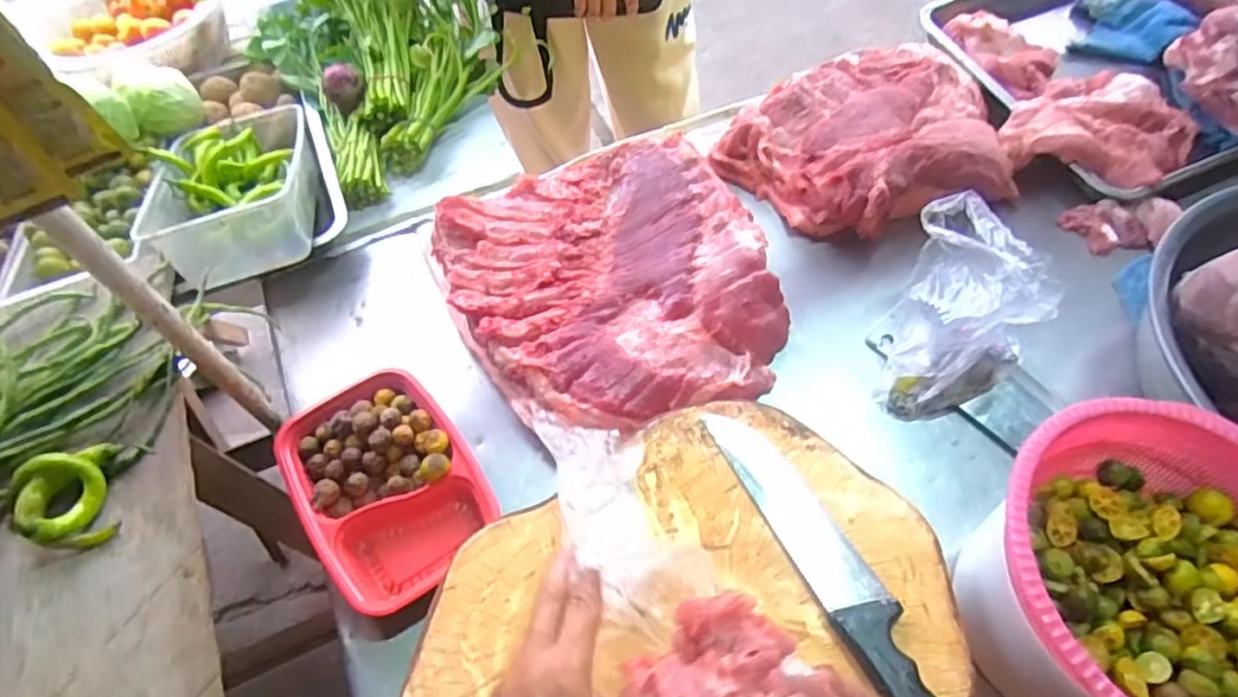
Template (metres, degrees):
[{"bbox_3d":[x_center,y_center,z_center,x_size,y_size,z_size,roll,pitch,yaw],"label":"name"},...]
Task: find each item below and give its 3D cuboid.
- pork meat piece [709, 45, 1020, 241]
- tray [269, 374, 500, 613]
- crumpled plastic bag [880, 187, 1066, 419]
[{"bbox_3d":[0.302,-0.259,0.820,0.347,0.083,0.250,-20,62,-11],"label":"pork meat piece"},{"bbox_3d":[-0.214,0.126,0.634,0.148,0.055,0.207,-32,65,-16],"label":"tray"},{"bbox_3d":[0.336,-0.038,0.659,0.109,0.149,0.168,10,61,6],"label":"crumpled plastic bag"}]

